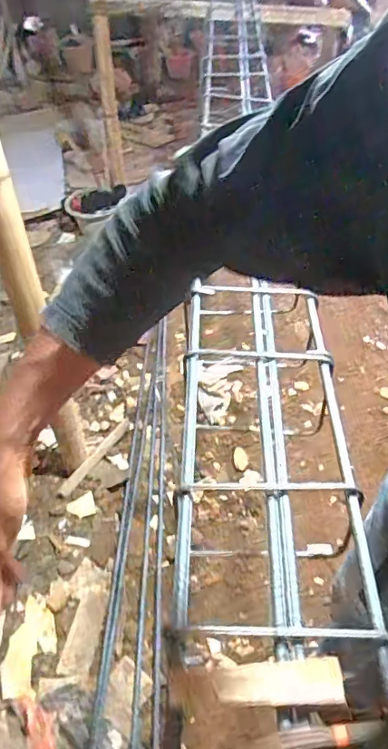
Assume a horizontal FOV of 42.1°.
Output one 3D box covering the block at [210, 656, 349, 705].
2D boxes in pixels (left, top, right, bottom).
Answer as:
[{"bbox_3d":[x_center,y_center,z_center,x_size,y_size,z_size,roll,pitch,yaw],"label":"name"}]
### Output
[{"bbox_3d":[0.072,0.262,0.430,0.106,0.011,0.034,-1,44,-3],"label":"block"}]

